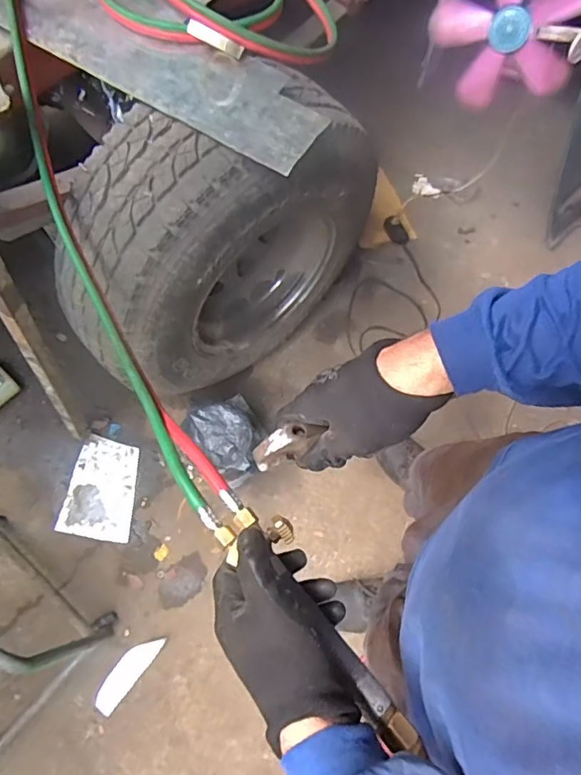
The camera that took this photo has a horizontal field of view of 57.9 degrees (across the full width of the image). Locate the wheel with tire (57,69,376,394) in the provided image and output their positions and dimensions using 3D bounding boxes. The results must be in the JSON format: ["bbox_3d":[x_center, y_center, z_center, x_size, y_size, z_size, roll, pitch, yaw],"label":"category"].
[{"bbox_3d":[-0.123,-0.280,1.100,0.667,0.603,0.254,-31,73,-10],"label":"wheel with tire"}]

